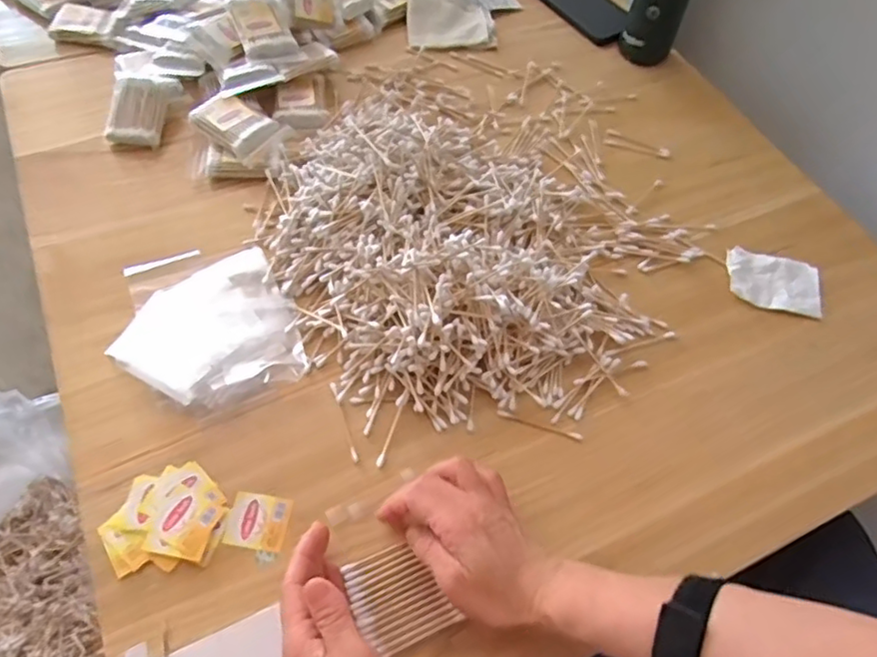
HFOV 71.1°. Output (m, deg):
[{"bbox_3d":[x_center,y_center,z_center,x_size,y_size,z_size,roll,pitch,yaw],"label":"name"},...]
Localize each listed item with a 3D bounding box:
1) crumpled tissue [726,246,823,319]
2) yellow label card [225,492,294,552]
[{"bbox_3d":[0.323,-0.045,0.591,0.083,0.014,0.063,12,60,4],"label":"crumpled tissue"},{"bbox_3d":[-0.135,0.145,0.461,0.042,0.004,0.039,7,60,1],"label":"yellow label card"}]

